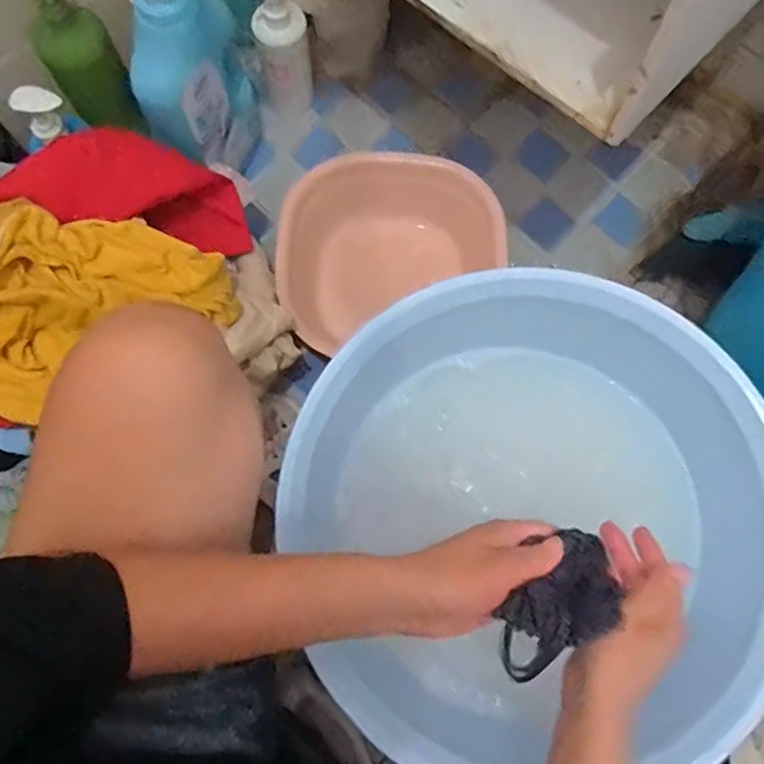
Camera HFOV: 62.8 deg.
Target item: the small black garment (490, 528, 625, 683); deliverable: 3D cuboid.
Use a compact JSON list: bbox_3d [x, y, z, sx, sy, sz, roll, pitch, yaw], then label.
[{"bbox_3d":[0.108,0.143,0.400,0.085,0.055,0.063,-33,76,-9],"label":"small black garment"}]

